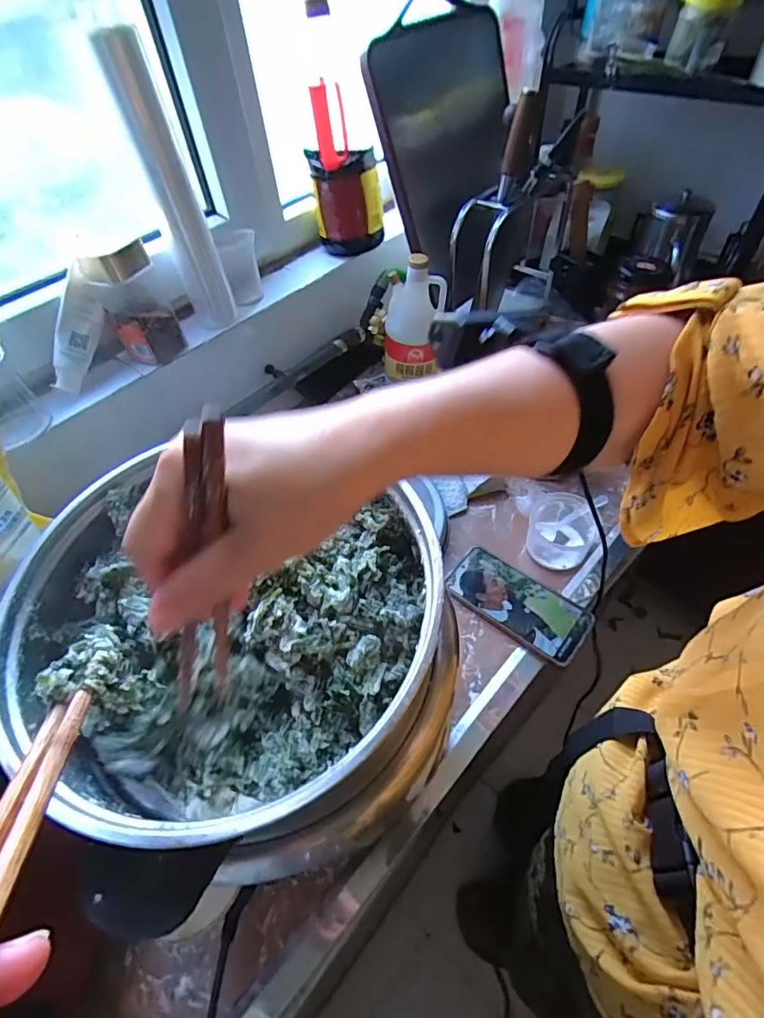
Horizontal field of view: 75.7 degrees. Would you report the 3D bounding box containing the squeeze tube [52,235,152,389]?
[{"bbox_3d":[-0.352,-0.239,0.592,0.062,0.054,0.192,40,103,29],"label":"squeeze tube"}]

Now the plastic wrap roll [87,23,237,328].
[{"bbox_3d":[-0.244,-0.371,0.589,0.054,0.292,0.045,-23,54,-14],"label":"plastic wrap roll"}]

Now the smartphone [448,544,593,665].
[{"bbox_3d":[0.159,0.109,0.579,0.163,0.008,0.074,32,60,25],"label":"smartphone"}]

